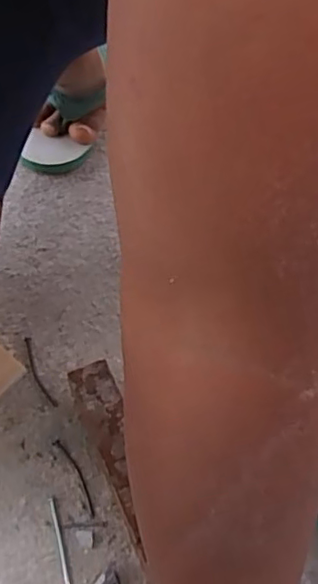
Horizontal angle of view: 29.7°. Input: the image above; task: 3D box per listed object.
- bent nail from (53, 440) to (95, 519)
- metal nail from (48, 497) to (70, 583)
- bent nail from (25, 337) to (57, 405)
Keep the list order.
[{"bbox_3d":[-0.073,0.163,0.530,0.011,0.004,0.075,-29,66,-11],"label":"bent nail"},{"bbox_3d":[-0.084,0.210,0.505,0.005,0.004,0.073,-15,64,-5],"label":"metal nail"},{"bbox_3d":[-0.116,0.077,0.574,0.011,0.005,0.075,-24,65,-9],"label":"bent nail"}]

